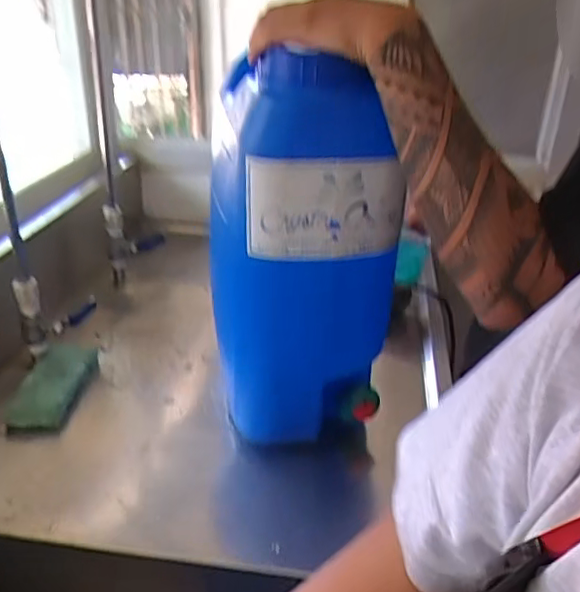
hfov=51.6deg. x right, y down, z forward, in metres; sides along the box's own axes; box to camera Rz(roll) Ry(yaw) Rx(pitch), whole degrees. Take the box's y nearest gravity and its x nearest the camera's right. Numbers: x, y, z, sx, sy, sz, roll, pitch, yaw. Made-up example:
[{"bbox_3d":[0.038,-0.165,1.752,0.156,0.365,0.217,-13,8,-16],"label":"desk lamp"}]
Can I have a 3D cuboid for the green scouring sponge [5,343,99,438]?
[{"bbox_3d":[-0.298,0.113,0.759,0.066,0.040,0.150,3,28,3],"label":"green scouring sponge"}]

